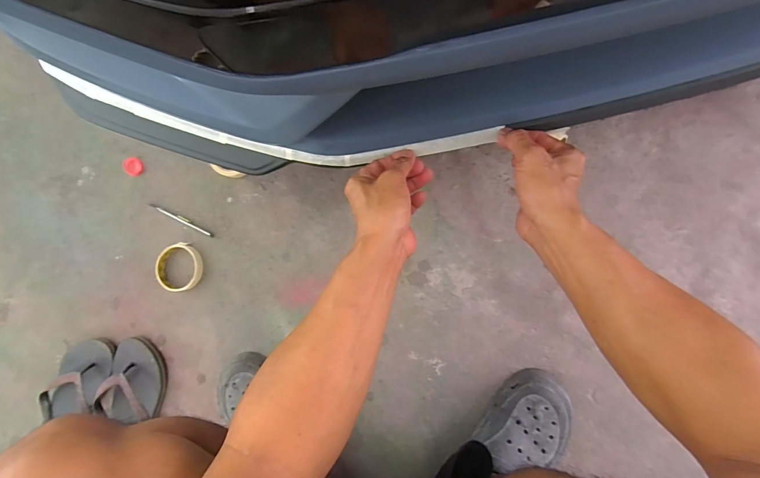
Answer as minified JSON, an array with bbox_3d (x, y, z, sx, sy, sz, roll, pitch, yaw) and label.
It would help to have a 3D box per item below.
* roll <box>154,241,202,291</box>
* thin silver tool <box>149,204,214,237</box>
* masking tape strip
[{"bbox_3d":[-0.368,0.054,0.664,0.080,0.017,0.084,0,87,8],"label":"roll"},{"bbox_3d":[-0.372,-0.037,0.676,0.147,0.008,0.010,24,91,9],"label":"thin silver tool"},{"bbox_3d":[-0.124,-0.139,0.454,0.664,0.031,0.079,9,89,10],"label":"masking tape strip"}]

